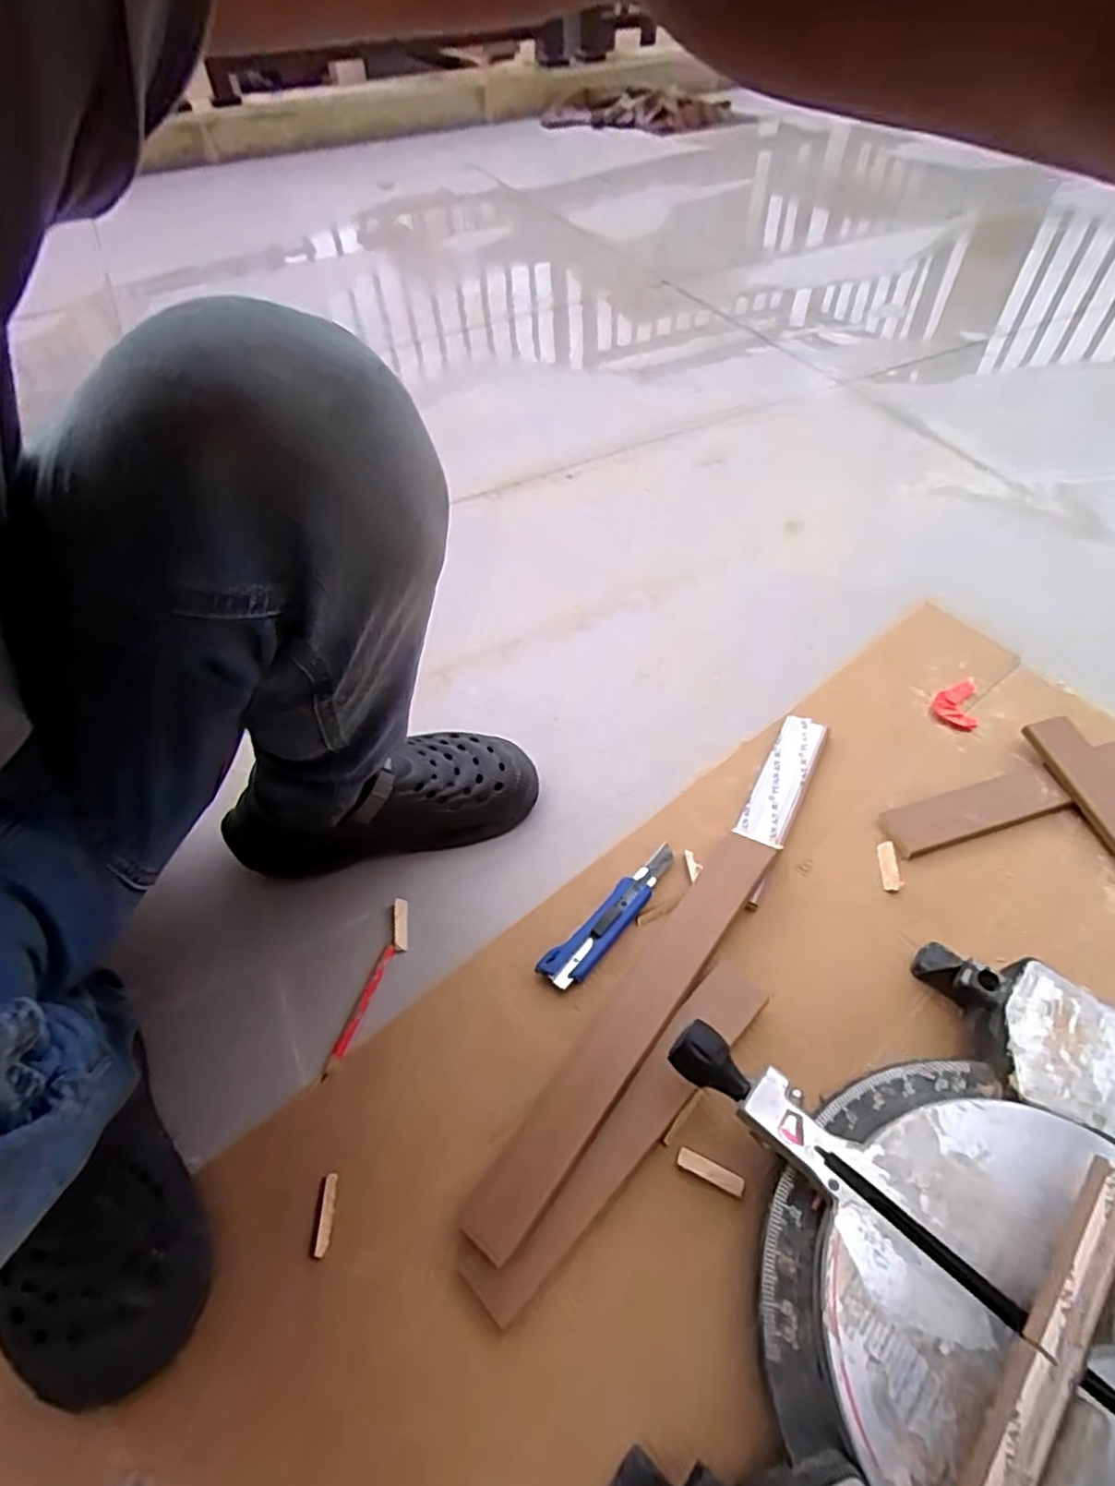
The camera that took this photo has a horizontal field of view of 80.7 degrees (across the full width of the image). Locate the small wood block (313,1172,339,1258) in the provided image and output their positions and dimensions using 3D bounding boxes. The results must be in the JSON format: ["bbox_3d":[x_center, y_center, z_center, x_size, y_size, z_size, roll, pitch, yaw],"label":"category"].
[{"bbox_3d":[-0.172,0.350,0.488,0.010,0.004,0.051,-4,53,1],"label":"small wood block"}]

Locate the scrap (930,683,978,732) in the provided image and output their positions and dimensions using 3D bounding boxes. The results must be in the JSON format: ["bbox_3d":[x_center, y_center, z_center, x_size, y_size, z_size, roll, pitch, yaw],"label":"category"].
[{"bbox_3d":[0.454,-0.046,0.750,0.046,0.005,0.069,12,55,13],"label":"scrap"}]

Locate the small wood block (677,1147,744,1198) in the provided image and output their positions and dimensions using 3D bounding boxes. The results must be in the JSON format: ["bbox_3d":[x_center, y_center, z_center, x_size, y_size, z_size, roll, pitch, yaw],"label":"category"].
[{"bbox_3d":[0.115,0.323,0.495,0.050,0.005,0.014,20,57,18],"label":"small wood block"}]

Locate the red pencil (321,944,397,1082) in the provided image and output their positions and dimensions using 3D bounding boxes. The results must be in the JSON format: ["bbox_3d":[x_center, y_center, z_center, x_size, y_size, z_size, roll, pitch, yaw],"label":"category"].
[{"bbox_3d":[-0.174,0.235,0.580,0.012,0.004,0.117,14,55,14],"label":"red pencil"}]

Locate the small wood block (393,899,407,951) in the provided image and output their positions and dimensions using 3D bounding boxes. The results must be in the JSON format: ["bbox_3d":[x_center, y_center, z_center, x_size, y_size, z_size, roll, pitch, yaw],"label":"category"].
[{"bbox_3d":[-0.149,0.171,0.620,0.014,0.004,0.048,-8,53,-2],"label":"small wood block"}]

